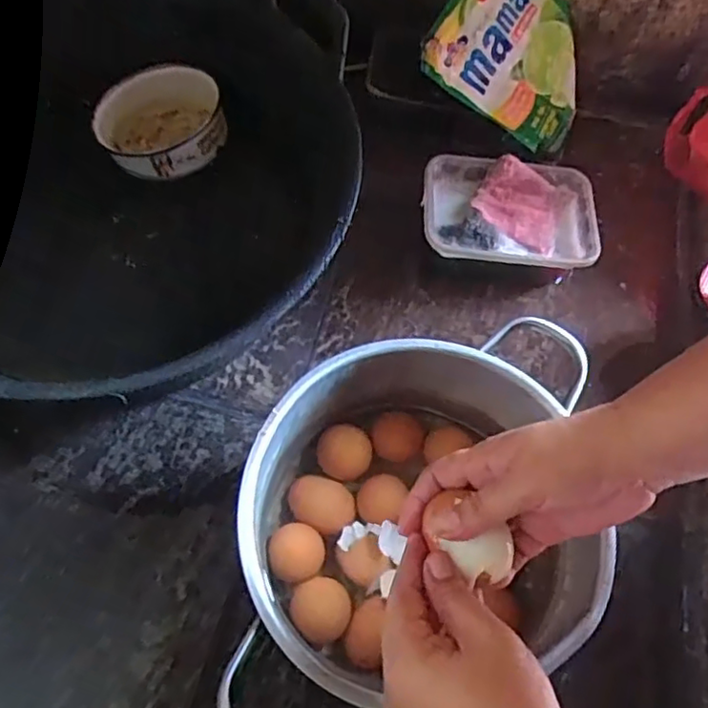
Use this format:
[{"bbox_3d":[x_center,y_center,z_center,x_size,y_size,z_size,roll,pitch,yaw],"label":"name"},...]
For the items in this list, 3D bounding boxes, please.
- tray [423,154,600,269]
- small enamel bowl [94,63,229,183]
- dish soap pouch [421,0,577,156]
[{"bbox_3d":[0.155,-0.140,0.612,0.171,0.033,0.112,4,63,-4],"label":"tray"},{"bbox_3d":[-0.173,-0.214,0.577,0.109,0.052,0.114,2,63,-5],"label":"small enamel bowl"},{"bbox_3d":[0.176,-0.317,0.645,0.178,0.037,0.146,31,95,-19],"label":"dish soap pouch"}]

